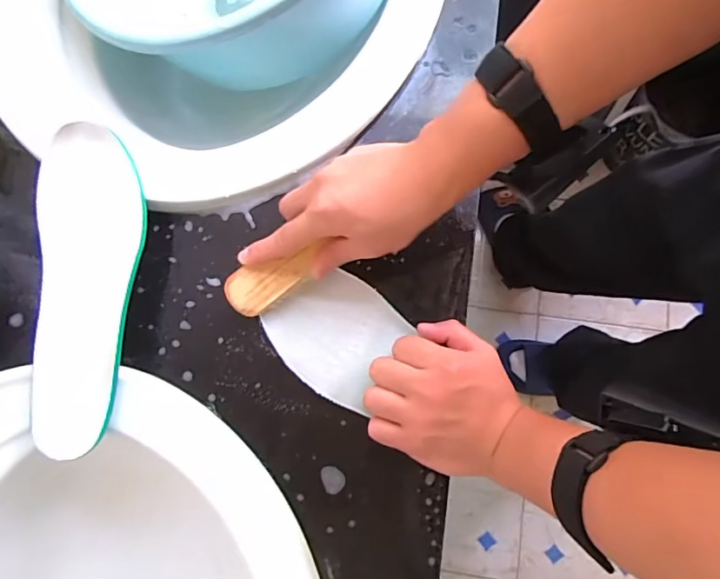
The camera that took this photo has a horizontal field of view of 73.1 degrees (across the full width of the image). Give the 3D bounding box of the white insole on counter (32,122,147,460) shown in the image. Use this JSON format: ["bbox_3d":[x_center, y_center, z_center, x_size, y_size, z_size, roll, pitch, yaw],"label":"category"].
[{"bbox_3d":[-0.227,-0.005,0.400,0.085,0.031,0.260,-5,79,0],"label":"white insole on counter"}]

